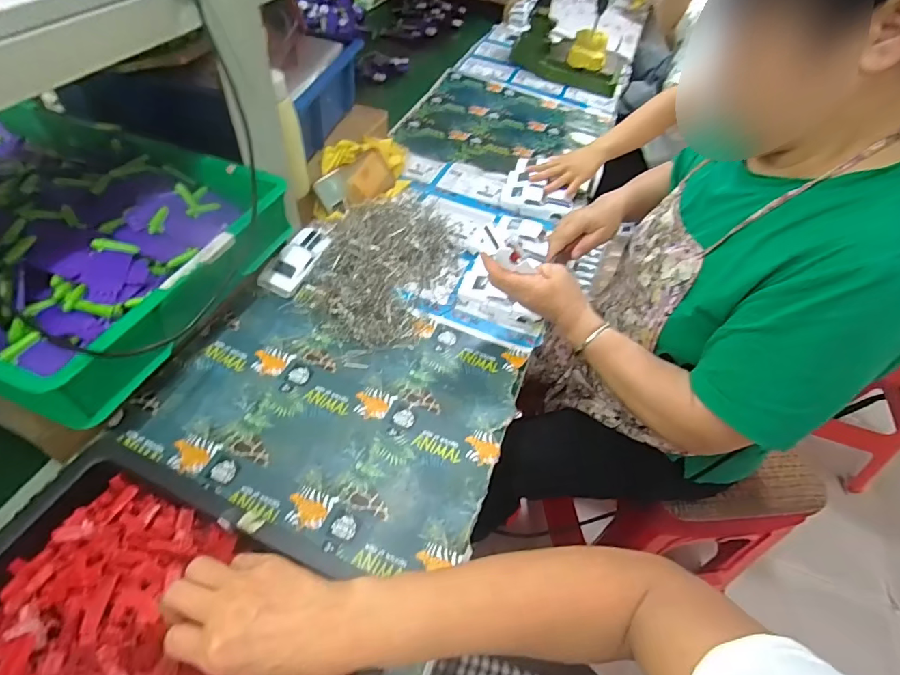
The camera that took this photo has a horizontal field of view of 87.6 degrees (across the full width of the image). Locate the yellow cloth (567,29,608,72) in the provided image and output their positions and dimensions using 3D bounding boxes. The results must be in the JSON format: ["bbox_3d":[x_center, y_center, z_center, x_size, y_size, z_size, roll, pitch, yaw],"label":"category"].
[{"bbox_3d":[0.367,-0.762,1.243,0.098,0.055,0.116,14,50,5],"label":"yellow cloth"}]

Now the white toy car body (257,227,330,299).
[{"bbox_3d":[-0.225,-0.115,0.701,0.052,0.034,0.133,22,52,12],"label":"white toy car body"}]

